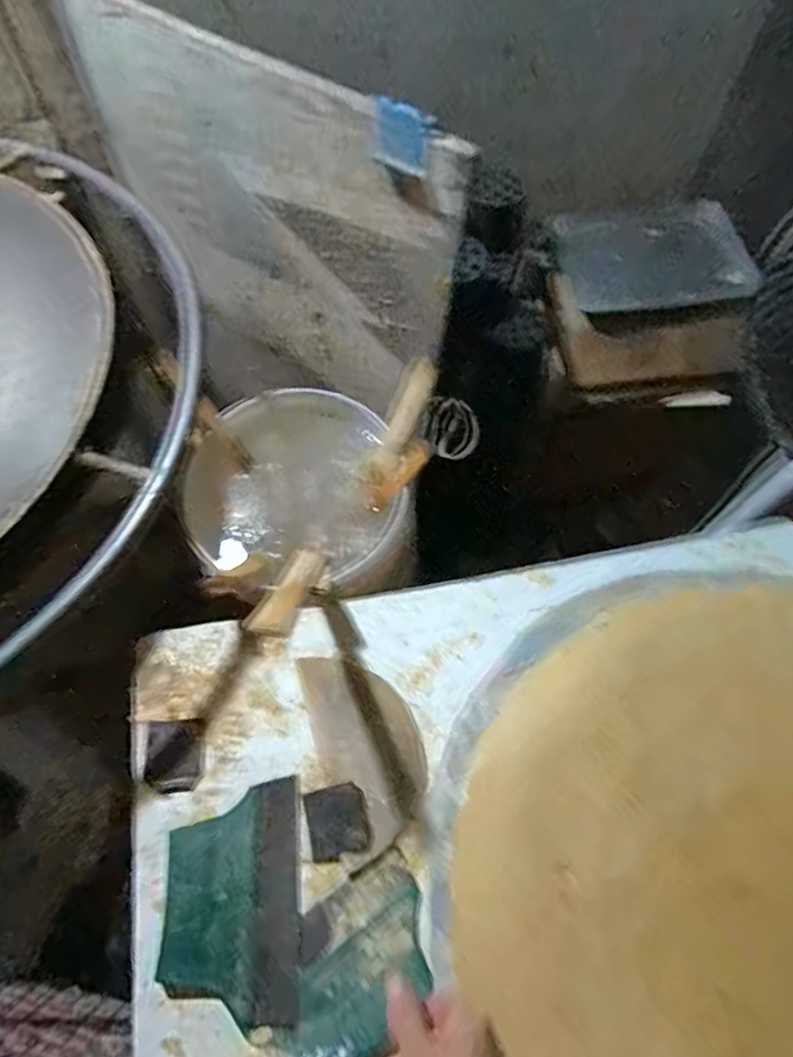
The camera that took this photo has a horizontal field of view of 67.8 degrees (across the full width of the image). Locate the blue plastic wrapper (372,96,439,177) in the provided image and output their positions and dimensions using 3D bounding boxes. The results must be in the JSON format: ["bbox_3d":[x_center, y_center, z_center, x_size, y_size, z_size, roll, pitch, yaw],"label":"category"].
[{"bbox_3d":[0.007,-0.406,0.611,0.073,0.056,0.022,25,69,12],"label":"blue plastic wrapper"}]

